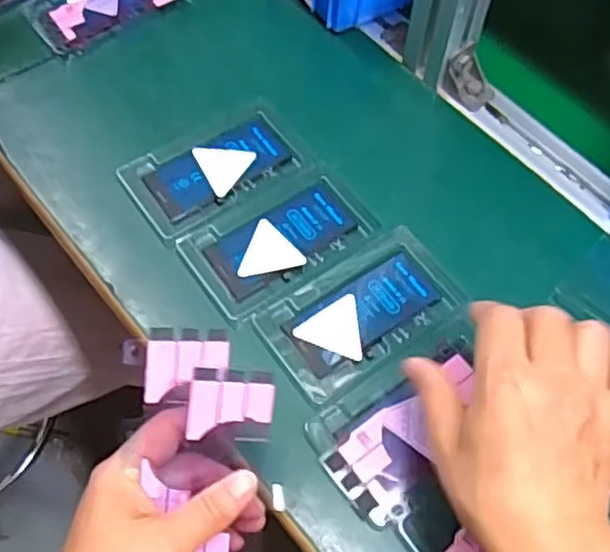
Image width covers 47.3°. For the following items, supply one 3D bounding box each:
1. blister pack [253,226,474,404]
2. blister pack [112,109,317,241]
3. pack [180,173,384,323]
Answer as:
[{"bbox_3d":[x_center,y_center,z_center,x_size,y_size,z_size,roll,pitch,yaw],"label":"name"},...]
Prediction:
[{"bbox_3d":[0.042,0.025,0.449,0.130,0.006,0.084,-32,67,-17],"label":"blister pack"},{"bbox_3d":[-0.063,-0.075,0.500,0.121,0.004,0.068,-28,66,-15],"label":"blister pack"},{"bbox_3d":[-0.015,-0.025,0.475,0.125,0.006,0.069,-30,66,-16],"label":"pack"}]

